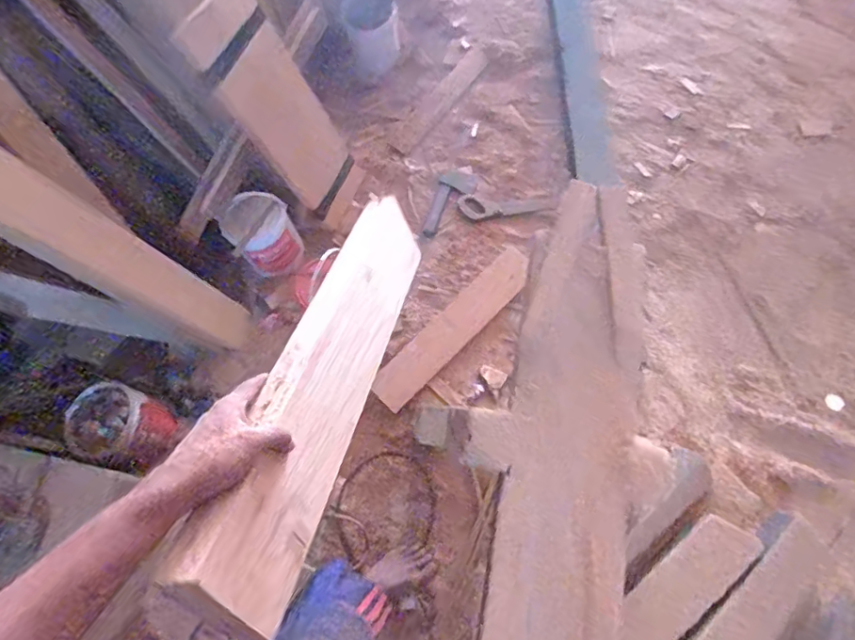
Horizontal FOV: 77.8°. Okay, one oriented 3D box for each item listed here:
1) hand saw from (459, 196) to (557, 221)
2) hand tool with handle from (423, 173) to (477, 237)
[{"bbox_3d":[0.244,-0.350,1.643,0.310,0.029,0.073,4,61,26],"label":"hand saw"},{"bbox_3d":[0.058,-0.380,1.718,0.124,0.030,0.243,31,83,15],"label":"hand tool with handle"}]

